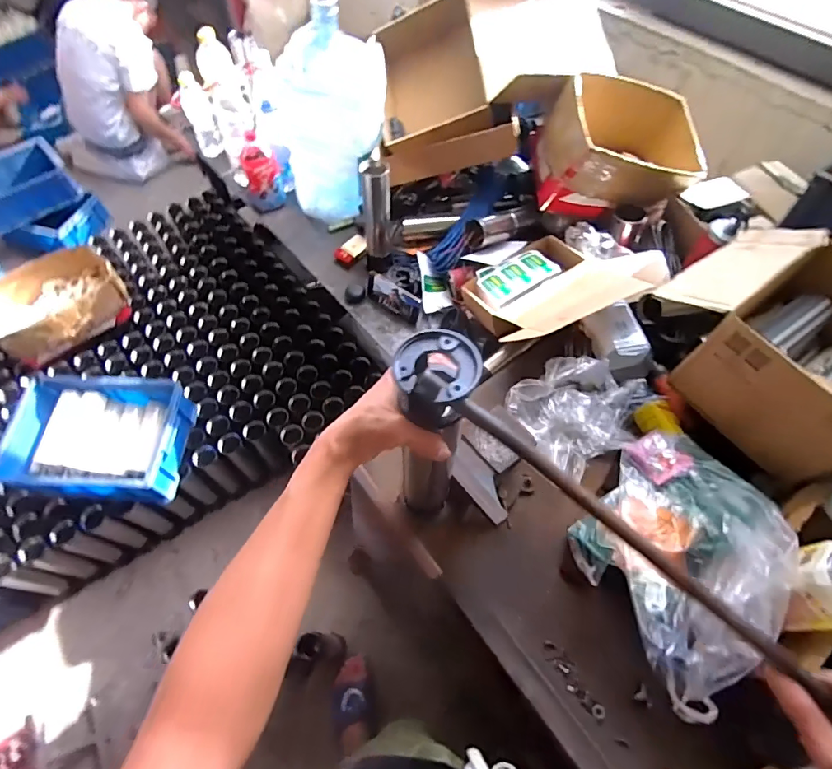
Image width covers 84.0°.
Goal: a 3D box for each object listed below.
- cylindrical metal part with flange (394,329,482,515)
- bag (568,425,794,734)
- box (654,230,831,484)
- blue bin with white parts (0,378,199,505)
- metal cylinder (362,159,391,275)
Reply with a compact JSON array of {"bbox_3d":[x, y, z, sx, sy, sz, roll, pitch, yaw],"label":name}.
[{"bbox_3d":[0.014,0.064,0.516,0.065,0.295,0.071,-7,55,-6],"label":"cylindrical metal part with flange"},{"bbox_3d":[0.374,0.227,0.673,0.215,0.166,0.384,20,62,11],"label":"bag"},{"bbox_3d":[0.676,-0.105,0.743,0.412,0.279,0.417,-34,66,-19],"label":"box"},{"bbox_3d":[-0.863,0.150,1.276,0.440,0.147,0.321,2,60,1],"label":"blue bin with white parts"},{"bbox_3d":[-0.097,-0.406,1.162,0.070,0.288,0.076,-3,60,-3],"label":"metal cylinder"}]

